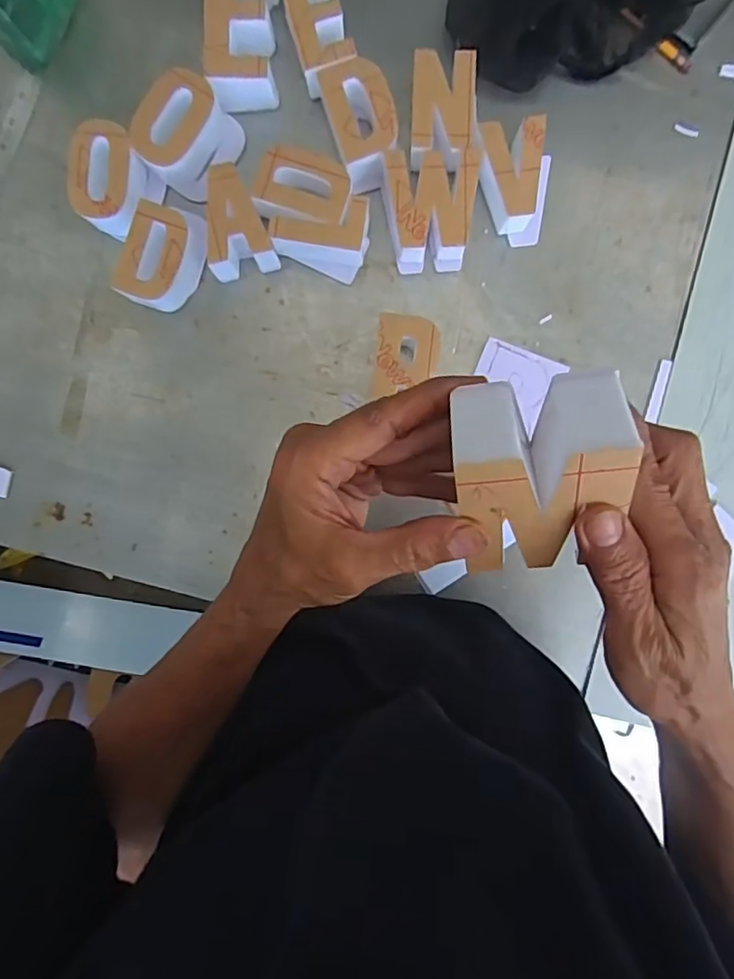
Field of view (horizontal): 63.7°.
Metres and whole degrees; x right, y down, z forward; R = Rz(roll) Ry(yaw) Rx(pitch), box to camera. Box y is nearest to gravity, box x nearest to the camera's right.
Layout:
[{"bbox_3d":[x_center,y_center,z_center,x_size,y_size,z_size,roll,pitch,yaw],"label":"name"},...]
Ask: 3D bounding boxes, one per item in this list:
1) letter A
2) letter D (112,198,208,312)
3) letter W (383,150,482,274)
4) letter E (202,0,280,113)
[{"bbox_3d":[-0.118,-0.240,0.531,0.058,0.048,0.082,-11,93,2],"label":"letter A"},{"bbox_3d":[-0.183,-0.210,0.538,0.061,0.047,0.091,21,93,0],"label":"letter D"},{"bbox_3d":[0.058,-0.250,0.534,0.079,0.046,0.090,-3,93,2],"label":"letter W"},{"bbox_3d":[-0.110,-0.408,0.526,0.056,0.048,0.116,3,93,2],"label":"letter E"}]

